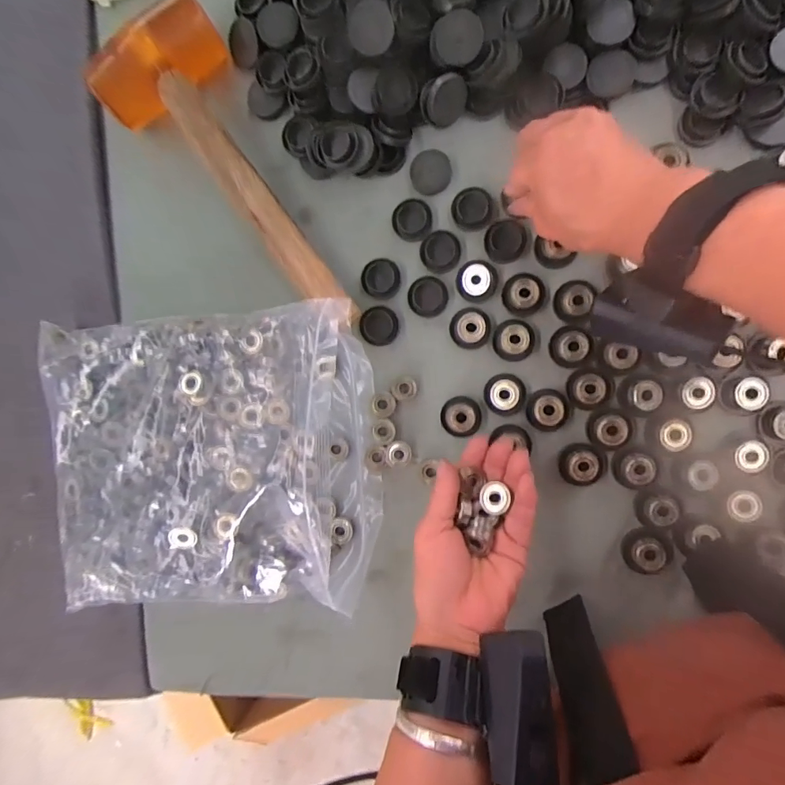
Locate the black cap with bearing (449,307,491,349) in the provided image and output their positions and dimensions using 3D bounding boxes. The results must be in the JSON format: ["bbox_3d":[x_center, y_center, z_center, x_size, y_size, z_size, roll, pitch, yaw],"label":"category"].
[{"bbox_3d":[0.060,-0.050,0.355,0.031,0.011,0.031,0,92,10],"label":"black cap with bearing"}]

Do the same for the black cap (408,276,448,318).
[{"bbox_3d":[0.028,-0.076,0.362,0.031,0.006,0.031,-6,91,10],"label":"black cap"}]

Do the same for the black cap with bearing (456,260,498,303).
[{"bbox_3d":[0.066,-0.087,0.353,0.031,0.009,0.032,0,92,10],"label":"black cap with bearing"}]

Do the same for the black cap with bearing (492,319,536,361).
[{"bbox_3d":[0.093,-0.040,0.349,0.031,0.013,0.032,0,92,10],"label":"black cap with bearing"}]

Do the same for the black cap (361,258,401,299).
[{"bbox_3d":[-0.009,-0.093,0.371,0.031,0.008,0.032,0,92,10],"label":"black cap"}]

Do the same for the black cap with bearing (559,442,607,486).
[{"bbox_3d":[0.144,0.055,0.344,0.033,0.015,0.030,3,92,10],"label":"black cap with bearing"}]

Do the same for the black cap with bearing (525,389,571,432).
[{"bbox_3d":[0.119,0.014,0.344,0.032,0.016,0.032,0,92,10],"label":"black cap with bearing"}]

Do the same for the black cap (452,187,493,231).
[{"bbox_3d":[0.062,-0.143,0.355,0.030,0.007,0.030,0,92,10],"label":"black cap"}]

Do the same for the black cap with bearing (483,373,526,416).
[{"bbox_3d":[0.087,0.002,0.352,0.031,0.010,0.032,-4,91,10],"label":"black cap with bearing"}]

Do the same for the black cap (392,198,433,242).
[{"bbox_3d":[0.016,-0.138,0.364,0.031,0.004,0.033,0,92,10],"label":"black cap"}]

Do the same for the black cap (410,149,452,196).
[{"bbox_3d":[0.030,-0.172,0.358,0.031,0.011,0.031,0,92,10],"label":"black cap"}]

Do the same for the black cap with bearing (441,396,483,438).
[{"bbox_3d":[0.054,0.019,0.359,0.031,0.013,0.030,0,92,10],"label":"black cap with bearing"}]

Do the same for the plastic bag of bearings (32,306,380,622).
[{"bbox_3d":[-0.153,0.056,0.371,0.275,0.057,0.237,-6,91,10],"label":"plastic bag of bearings"}]

